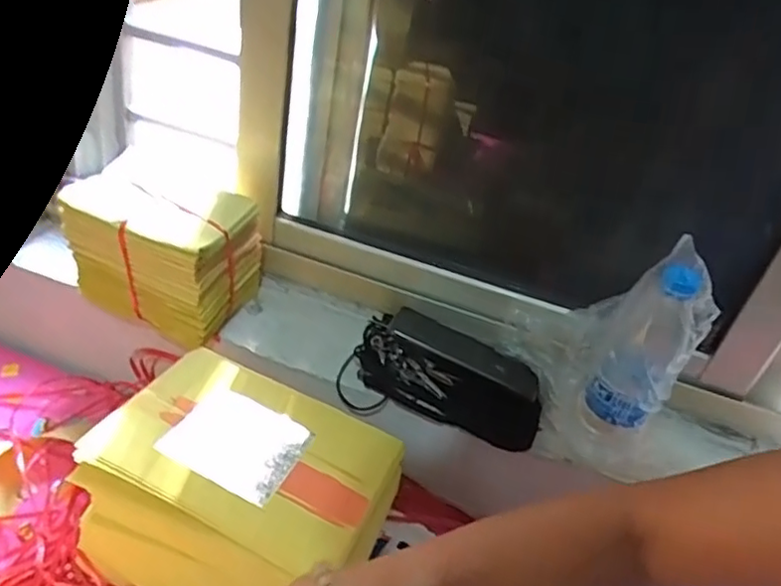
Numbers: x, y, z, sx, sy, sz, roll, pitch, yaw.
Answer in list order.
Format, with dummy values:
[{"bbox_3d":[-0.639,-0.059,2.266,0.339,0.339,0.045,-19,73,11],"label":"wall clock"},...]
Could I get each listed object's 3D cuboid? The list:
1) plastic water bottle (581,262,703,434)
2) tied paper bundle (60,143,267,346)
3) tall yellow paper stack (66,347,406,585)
[{"bbox_3d":[0.234,0.056,0.573,0.065,0.183,0.049,26,43,22],"label":"plastic water bottle"},{"bbox_3d":[-0.247,-0.051,0.690,0.172,0.138,0.127,18,40,13],"label":"tied paper bundle"},{"bbox_3d":[-0.127,0.182,0.576,0.244,0.136,0.183,17,40,11],"label":"tall yellow paper stack"}]

